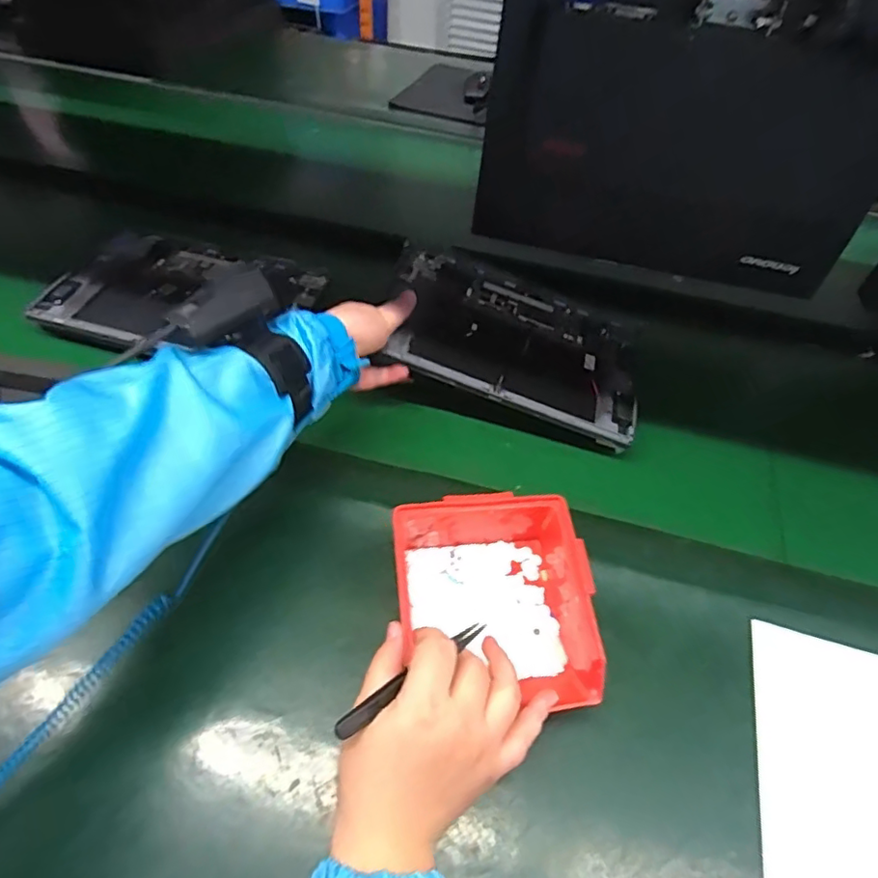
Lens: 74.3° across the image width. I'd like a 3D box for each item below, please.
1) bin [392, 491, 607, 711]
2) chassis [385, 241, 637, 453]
[{"bbox_3d":[0.038,0.107,0.392,0.123,0.065,0.139,-3,54,-7],"label":"bin"},{"bbox_3d":[0.070,-0.092,0.545,0.240,0.013,0.153,21,56,-4],"label":"chassis"}]

